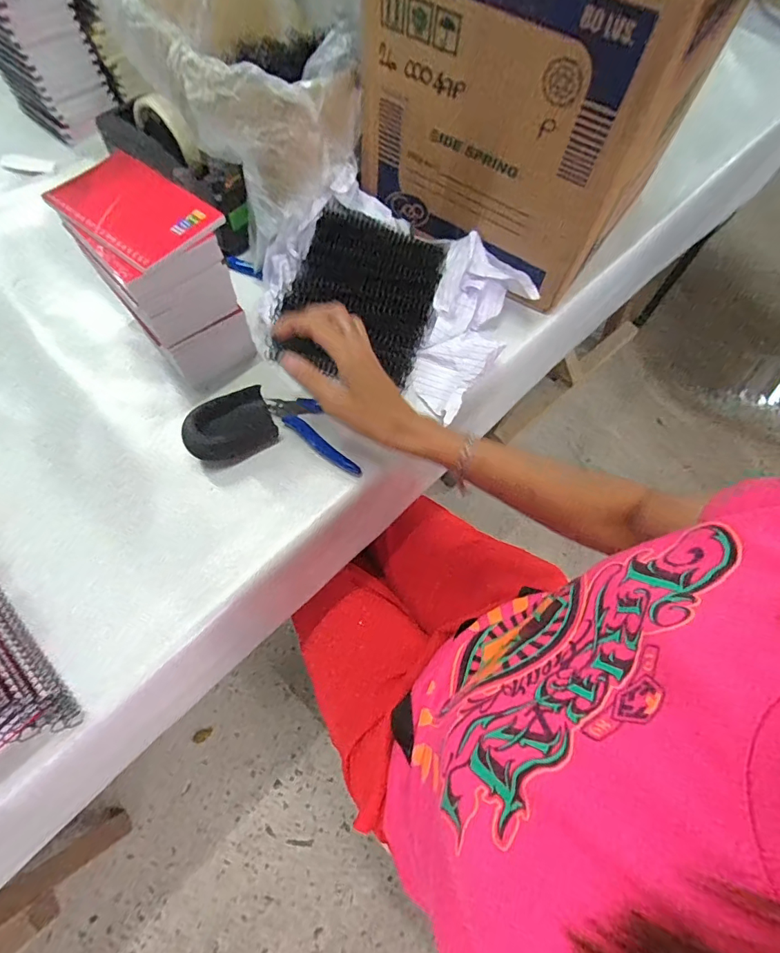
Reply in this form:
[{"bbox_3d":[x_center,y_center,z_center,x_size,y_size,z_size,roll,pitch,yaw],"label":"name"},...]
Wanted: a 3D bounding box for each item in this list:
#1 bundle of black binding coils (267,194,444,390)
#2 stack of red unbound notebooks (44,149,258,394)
[{"bbox_3d":[-0.027,-0.208,0.525,0.157,0.039,0.211,14,65,4],"label":"bundle of black binding coils"},{"bbox_3d":[-0.214,-0.184,0.449,0.106,0.165,0.130,-34,71,-17],"label":"stack of red unbound notebooks"}]

